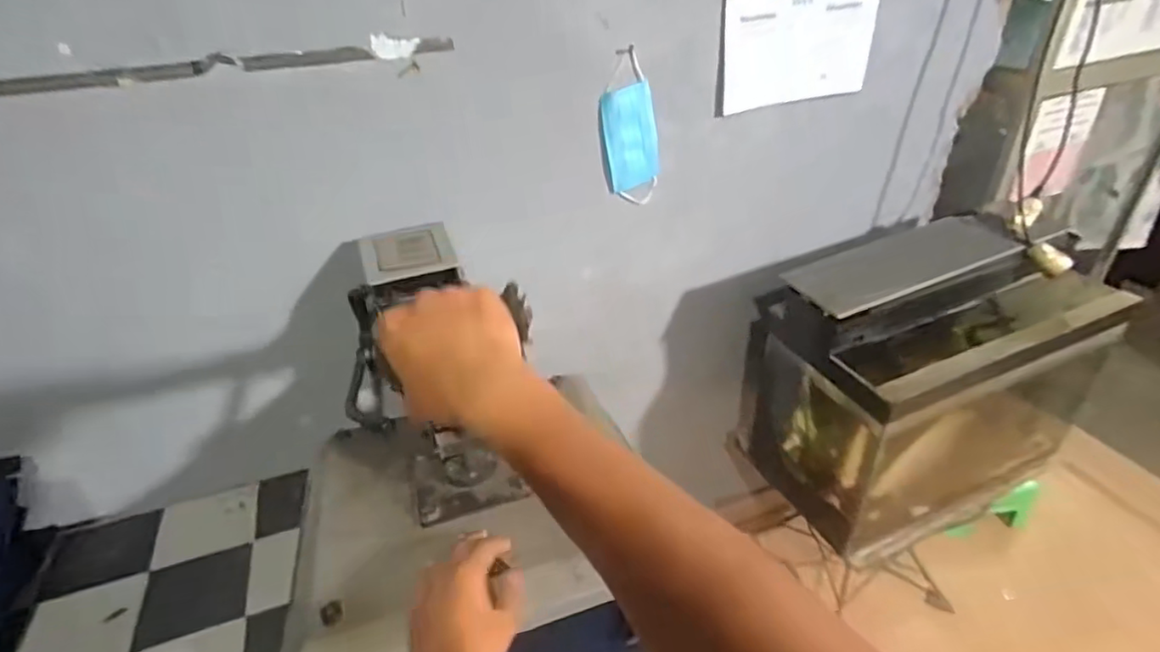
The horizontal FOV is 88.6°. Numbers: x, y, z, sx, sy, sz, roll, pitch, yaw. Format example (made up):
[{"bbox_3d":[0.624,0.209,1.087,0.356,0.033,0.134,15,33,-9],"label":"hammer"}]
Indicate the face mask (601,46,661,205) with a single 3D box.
[{"bbox_3d":[0.088,-0.328,1.008,0.092,0.246,0.012,-21,36,-10],"label":"face mask"}]

